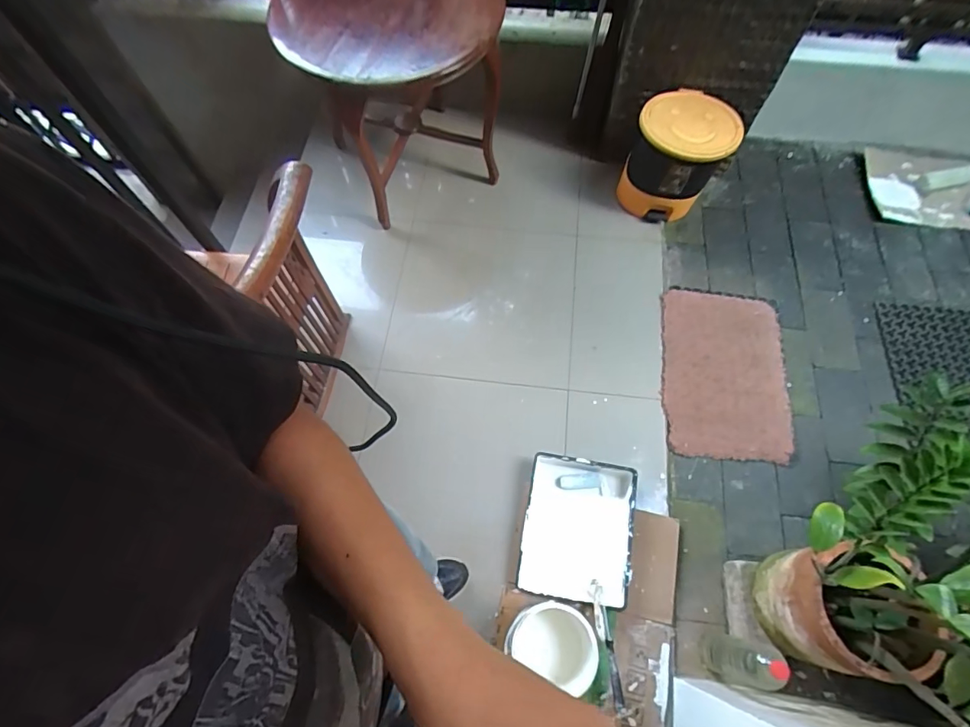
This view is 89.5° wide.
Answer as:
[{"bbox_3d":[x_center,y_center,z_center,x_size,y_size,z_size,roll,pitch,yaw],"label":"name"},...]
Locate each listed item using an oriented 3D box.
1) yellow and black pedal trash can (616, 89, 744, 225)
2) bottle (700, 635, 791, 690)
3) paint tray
[{"bbox_3d":[0.644,-0.684,1.672,0.292,0.344,0.286,0,66,1],"label":"yellow and black pedal trash can"},{"bbox_3d":[0.559,0.660,1.087,0.078,0.289,0.090,15,67,7],"label":"bottle"},{"bbox_3d":[0.244,0.445,1.298,0.278,0.062,0.374,10,66,5],"label":"paint tray"}]

